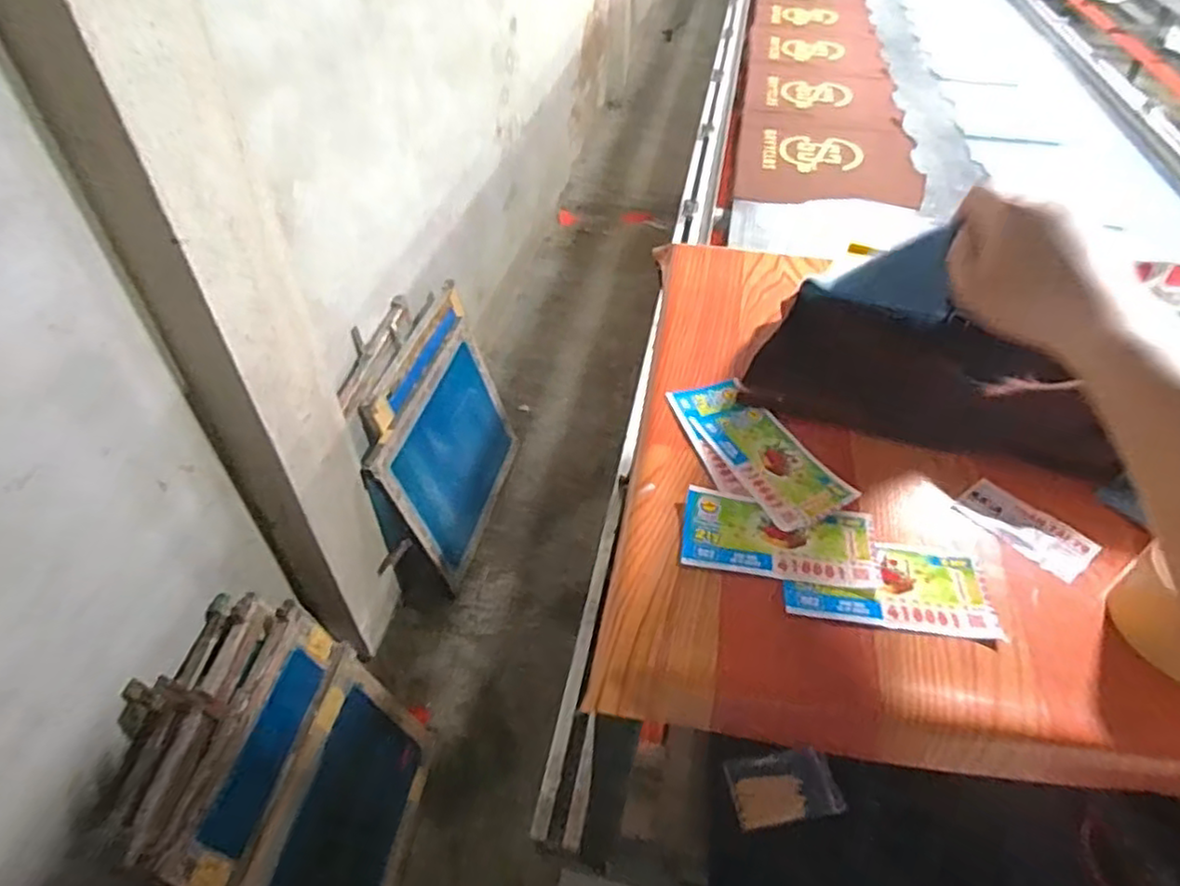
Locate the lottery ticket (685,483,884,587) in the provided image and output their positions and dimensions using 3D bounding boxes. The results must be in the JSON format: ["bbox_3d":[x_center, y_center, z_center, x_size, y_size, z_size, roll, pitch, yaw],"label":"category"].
[{"bbox_3d":[0.124,0.063,0.442,0.122,0.004,0.063,9,46,8],"label":"lottery ticket"}]

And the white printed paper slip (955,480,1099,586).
[{"bbox_3d":[0.293,0.056,0.452,0.042,0.005,0.081,-31,54,-27],"label":"white printed paper slip"}]

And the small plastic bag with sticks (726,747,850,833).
[{"bbox_3d":[0.206,0.368,0.717,0.112,0.014,0.065,-11,64,-1],"label":"small plastic bag with sticks"}]

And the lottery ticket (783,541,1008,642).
[{"bbox_3d":[0.186,0.087,0.420,0.125,0.004,0.060,7,46,5],"label":"lottery ticket"}]

